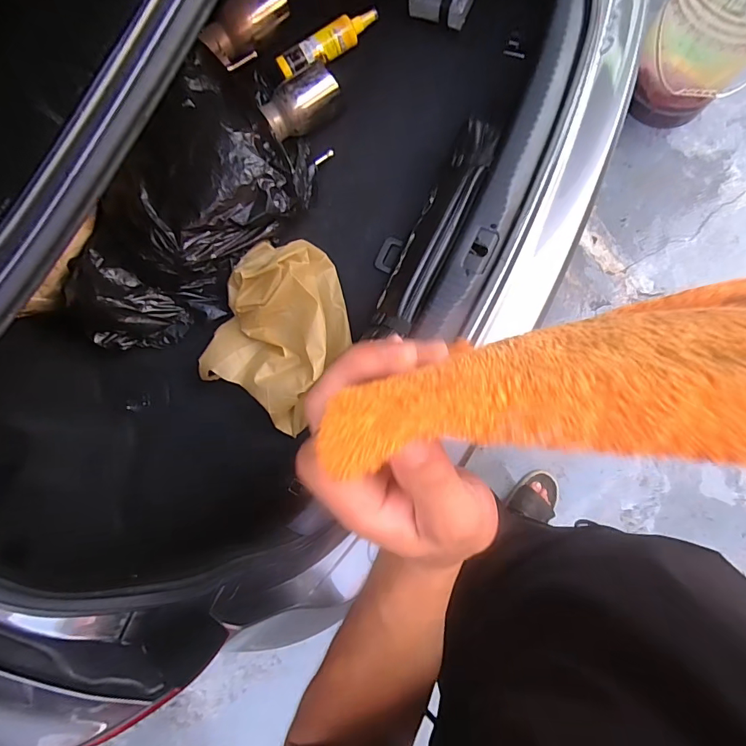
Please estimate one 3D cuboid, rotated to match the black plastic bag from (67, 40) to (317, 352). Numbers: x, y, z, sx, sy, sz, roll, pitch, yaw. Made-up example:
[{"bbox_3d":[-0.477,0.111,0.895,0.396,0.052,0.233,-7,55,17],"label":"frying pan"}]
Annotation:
[{"bbox_3d":[-0.357,-0.280,0.806,0.285,0.197,0.549,39,89,8],"label":"black plastic bag"}]

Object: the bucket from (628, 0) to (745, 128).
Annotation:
[{"bbox_3d":[0.889,-0.895,1.136,0.307,0.336,0.320,28,87,7],"label":"bucket"}]

